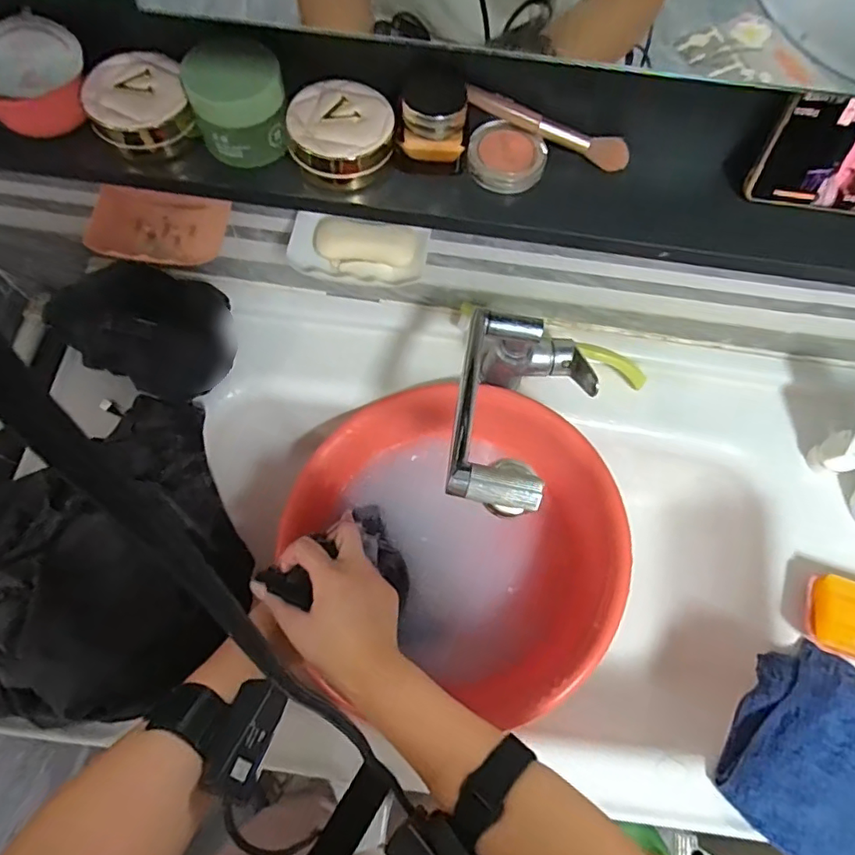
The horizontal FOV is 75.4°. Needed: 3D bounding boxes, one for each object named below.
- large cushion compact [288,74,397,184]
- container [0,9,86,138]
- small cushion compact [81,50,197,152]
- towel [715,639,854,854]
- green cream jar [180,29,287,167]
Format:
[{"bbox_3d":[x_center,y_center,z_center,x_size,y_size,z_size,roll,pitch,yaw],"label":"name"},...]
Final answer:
[{"bbox_3d":[-0.062,-0.211,0.396,0.070,0.039,0.066,1,69,-2],"label":"large cushion compact"},{"bbox_3d":[-0.283,-0.252,0.393,0.075,0.041,0.080,1,69,-2],"label":"container"},{"bbox_3d":[-0.207,-0.233,0.396,0.067,0.030,0.068,-19,71,-9],"label":"small cushion compact"},{"bbox_3d":[0.397,0.325,0.535,0.180,0.032,0.189,35,72,10],"label":"towel"},{"bbox_3d":[-0.130,-0.223,0.382,0.061,0.055,0.056,1,69,-2],"label":"green cream jar"}]

